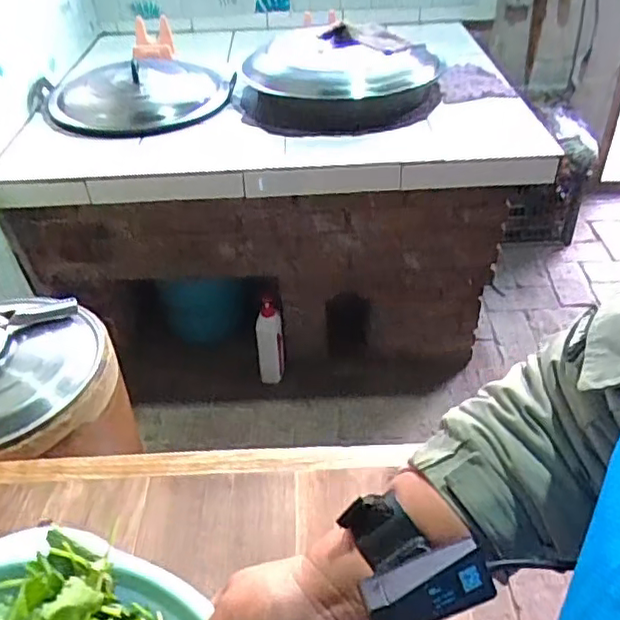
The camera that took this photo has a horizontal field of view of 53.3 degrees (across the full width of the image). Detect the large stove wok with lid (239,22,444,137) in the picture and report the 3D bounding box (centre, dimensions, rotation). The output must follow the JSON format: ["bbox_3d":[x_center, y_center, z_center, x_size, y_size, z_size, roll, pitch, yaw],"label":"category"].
[{"bbox_3d":[0.075,-0.603,1.574,0.511,0.171,0.390,-5,38,-6],"label":"large stove wok with lid"}]

